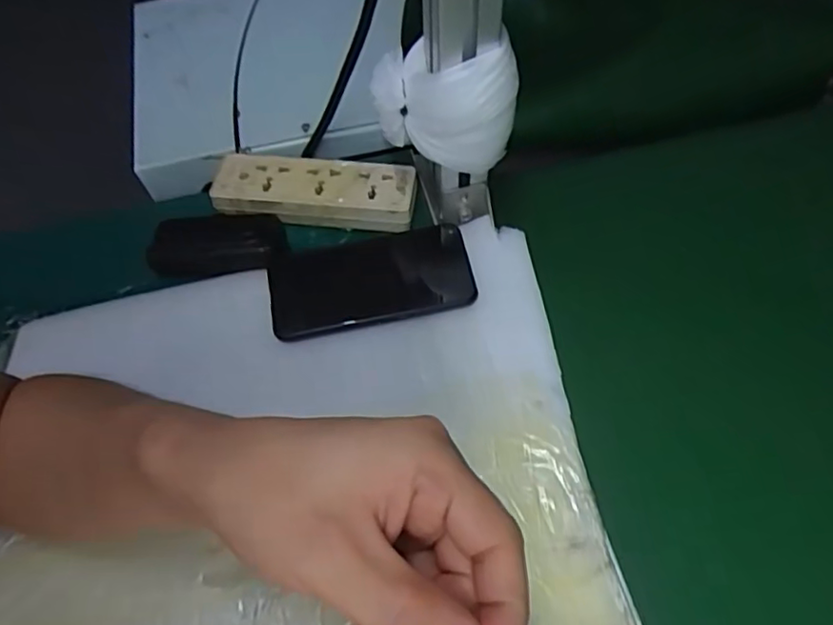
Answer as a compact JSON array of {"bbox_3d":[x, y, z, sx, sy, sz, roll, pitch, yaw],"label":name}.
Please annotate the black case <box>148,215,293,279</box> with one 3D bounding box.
[{"bbox_3d":[-0.166,-0.058,0.504,0.110,0.022,0.053,-7,60,-2],"label":"black case"}]

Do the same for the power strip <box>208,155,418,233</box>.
[{"bbox_3d":[-0.088,-0.104,0.524,0.174,0.027,0.054,5,60,5],"label":"power strip"}]

